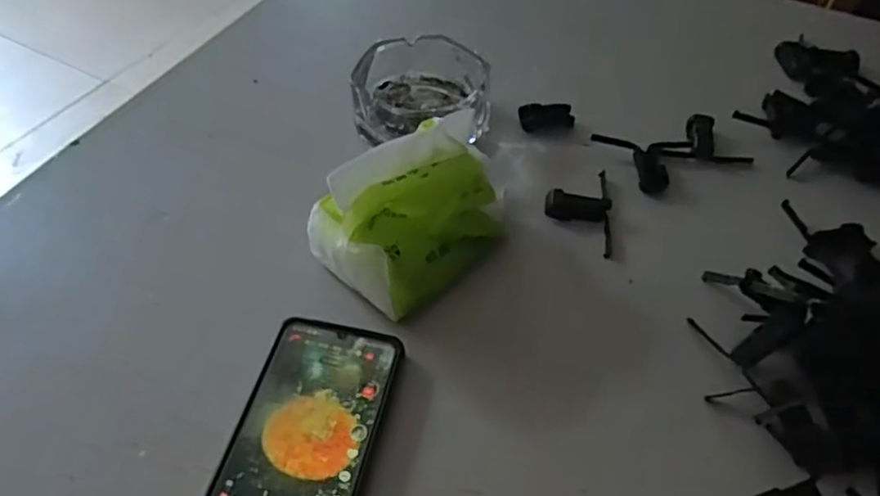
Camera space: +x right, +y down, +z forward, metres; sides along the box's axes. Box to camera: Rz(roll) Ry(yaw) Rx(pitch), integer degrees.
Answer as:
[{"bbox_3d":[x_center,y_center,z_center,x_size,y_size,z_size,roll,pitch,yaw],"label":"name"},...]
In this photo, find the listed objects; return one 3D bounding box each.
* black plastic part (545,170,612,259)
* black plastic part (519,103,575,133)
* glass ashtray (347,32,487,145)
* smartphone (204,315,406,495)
[{"bbox_3d":[0.105,-0.033,0.491,0.048,0.014,0.082,6,50,3],"label":"black plastic part"},{"bbox_3d":[0.091,-0.112,0.560,0.045,0.011,0.025,-5,51,-6],"label":"black plastic part"},{"bbox_3d":[-0.016,-0.140,0.555,0.116,0.044,0.131,-3,50,-4],"label":"glass ashtray"},{"bbox_3d":[-0.079,0.118,0.365,0.079,0.016,0.168,11,51,7],"label":"smartphone"}]

